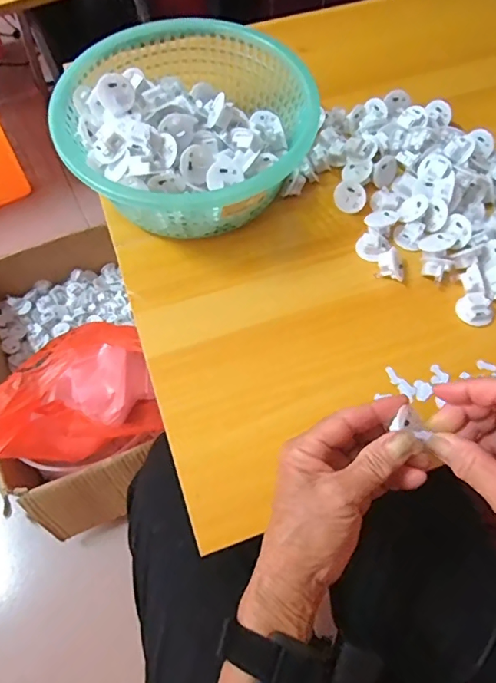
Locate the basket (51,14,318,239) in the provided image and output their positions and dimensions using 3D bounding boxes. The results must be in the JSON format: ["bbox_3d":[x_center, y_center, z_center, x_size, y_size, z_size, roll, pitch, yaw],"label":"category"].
[{"bbox_3d":[-0.058,-0.211,0.479,0.235,0.077,0.218,-14,65,-6],"label":"basket"}]

